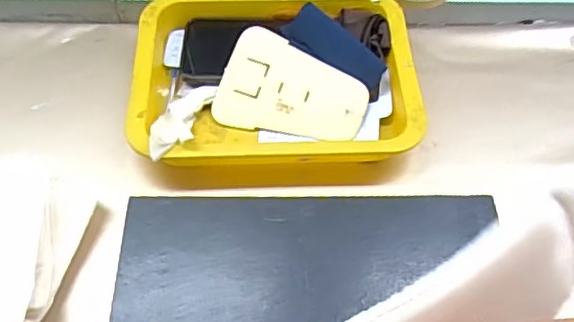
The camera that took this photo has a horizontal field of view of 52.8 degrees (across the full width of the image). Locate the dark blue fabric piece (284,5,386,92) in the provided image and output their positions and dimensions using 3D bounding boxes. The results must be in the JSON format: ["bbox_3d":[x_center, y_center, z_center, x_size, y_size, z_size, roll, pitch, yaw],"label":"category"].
[{"bbox_3d":[0.047,-0.108,0.551,0.111,0.012,0.045,38,78,16],"label":"dark blue fabric piece"}]

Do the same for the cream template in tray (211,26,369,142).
[{"bbox_3d":[0.006,-0.063,0.537,0.134,0.004,0.093,19,80,5],"label":"cream template in tray"}]

